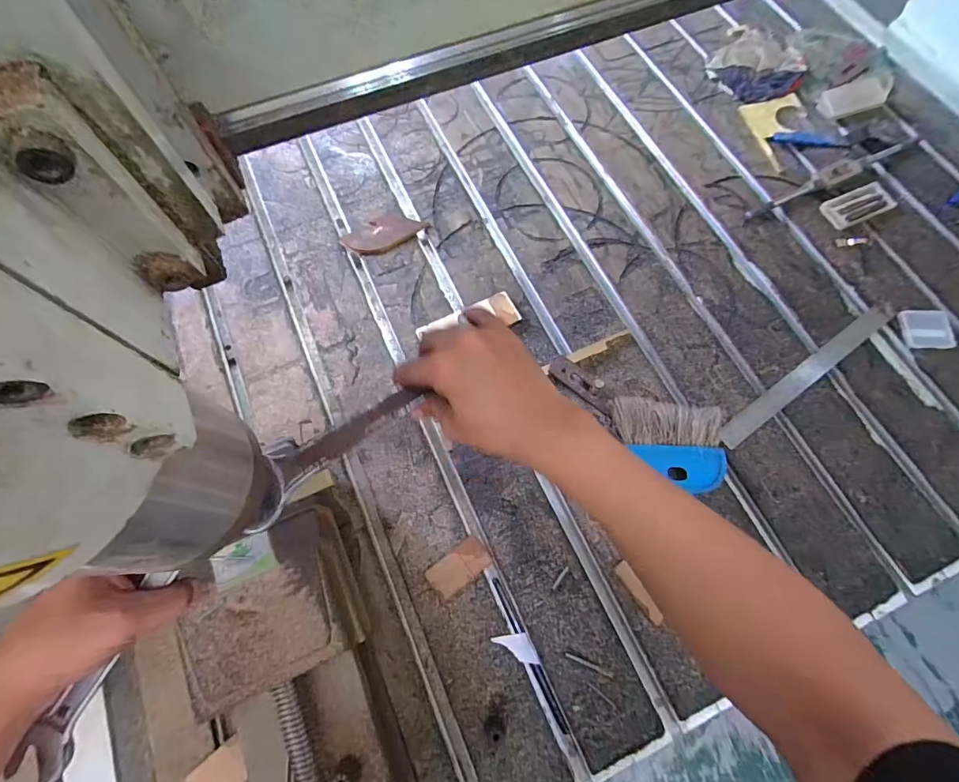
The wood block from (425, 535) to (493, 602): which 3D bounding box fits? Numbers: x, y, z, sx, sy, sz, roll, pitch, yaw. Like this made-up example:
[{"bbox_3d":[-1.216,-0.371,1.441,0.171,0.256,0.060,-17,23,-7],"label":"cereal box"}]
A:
[{"bbox_3d":[-0.021,0.190,0.480,0.067,0.004,0.036,-35,74,-11],"label":"wood block"}]

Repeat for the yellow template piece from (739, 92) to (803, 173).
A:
[{"bbox_3d":[0.481,-0.407,0.698,0.102,0.010,0.143,-10,71,-3],"label":"yellow template piece"}]

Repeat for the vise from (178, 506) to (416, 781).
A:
[{"bbox_3d":[-0.149,0.288,0.393,0.133,0.112,0.337,-18,72,-6],"label":"vise"}]

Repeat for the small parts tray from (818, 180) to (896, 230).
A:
[{"bbox_3d":[0.548,-0.269,0.645,0.101,0.014,0.047,-22,72,-7],"label":"small parts tray"}]

